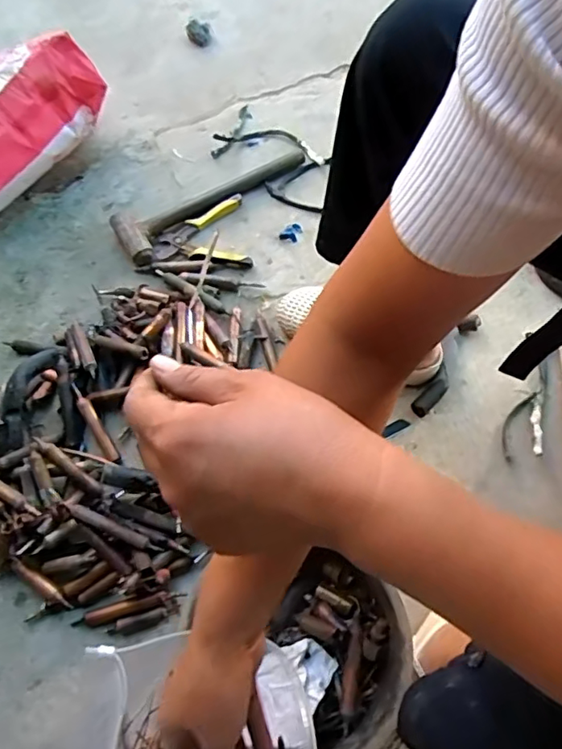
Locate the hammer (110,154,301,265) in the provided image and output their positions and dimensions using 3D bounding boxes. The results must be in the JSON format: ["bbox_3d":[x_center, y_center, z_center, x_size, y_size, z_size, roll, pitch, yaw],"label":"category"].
[{"bbox_3d":[-0.121,-0.313,0.967,0.354,0.031,0.088,-35,69,-17],"label":"hammer"}]

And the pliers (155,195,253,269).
[{"bbox_3d":[-0.137,-0.234,0.932,0.155,0.015,0.140,-8,64,-5],"label":"pliers"}]

